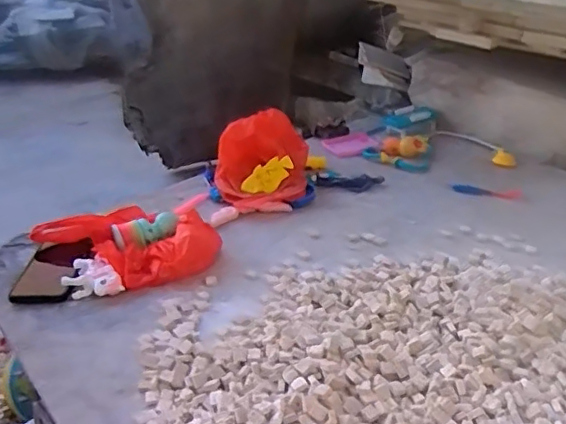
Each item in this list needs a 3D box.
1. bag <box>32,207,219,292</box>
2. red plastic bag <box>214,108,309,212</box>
[{"bbox_3d":[-0.249,0.052,0.883,0.292,0.051,0.148,5,29,11],"label":"bag"},{"bbox_3d":[-0.039,-0.095,1.052,0.169,0.142,0.134,-2,29,-1],"label":"red plastic bag"}]

